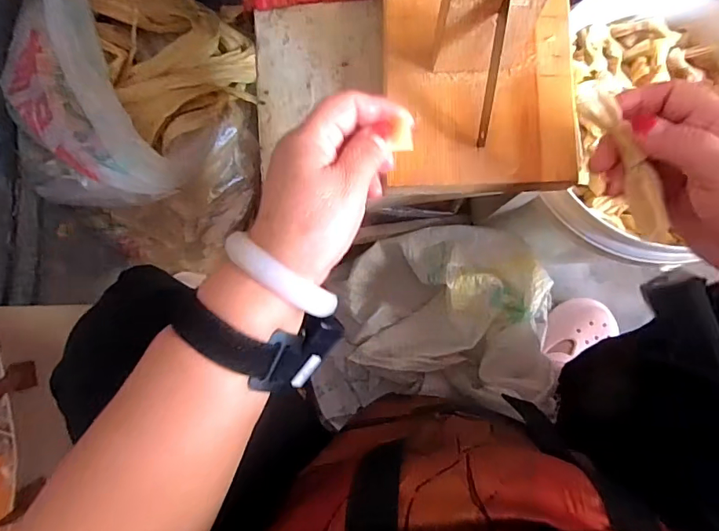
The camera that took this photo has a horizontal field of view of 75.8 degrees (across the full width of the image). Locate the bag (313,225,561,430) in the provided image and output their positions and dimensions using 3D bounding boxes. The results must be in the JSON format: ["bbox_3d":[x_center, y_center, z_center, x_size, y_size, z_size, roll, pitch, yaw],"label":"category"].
[{"bbox_3d":[0.077,0.071,0.584,0.287,0.148,0.229,-9,85,0],"label":"bag"}]

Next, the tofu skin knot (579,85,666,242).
[{"bbox_3d":[0.165,-0.066,0.289,0.017,0.013,0.106,-22,85,-1],"label":"tofu skin knot"}]

